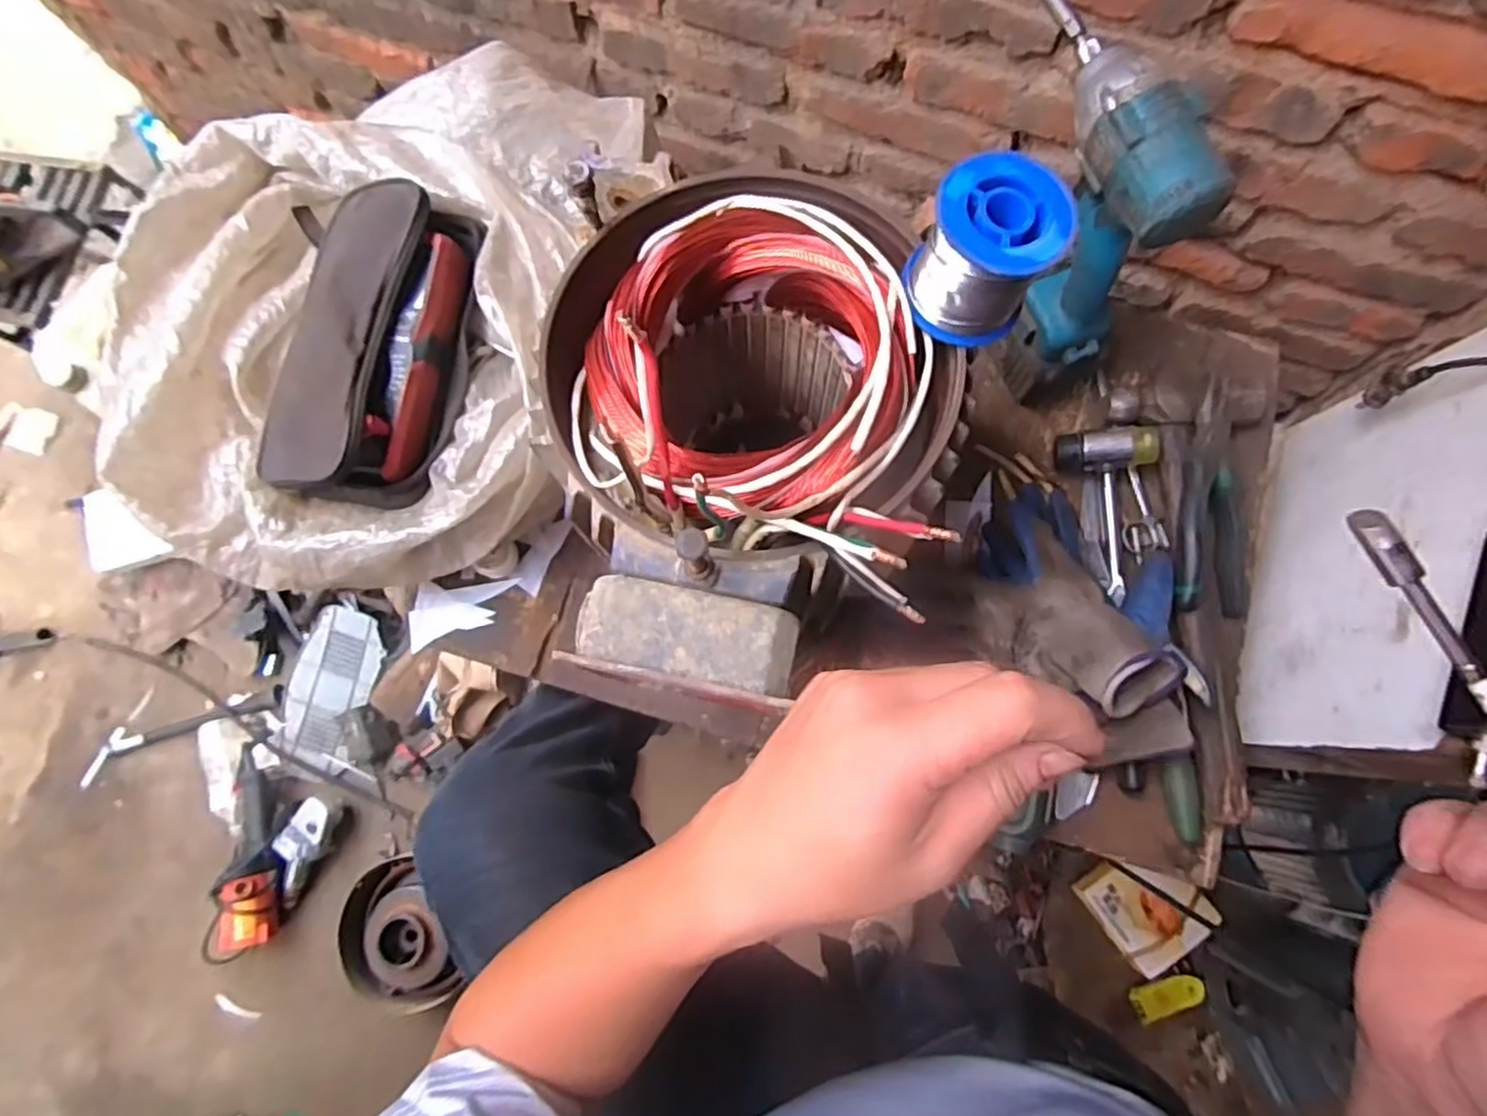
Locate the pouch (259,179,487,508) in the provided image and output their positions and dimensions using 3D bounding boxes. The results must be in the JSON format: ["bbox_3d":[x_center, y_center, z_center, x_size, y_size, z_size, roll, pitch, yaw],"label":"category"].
[{"bbox_3d":[-0.290,-0.160,0.534,0.162,0.067,0.227,9,77,3],"label":"pouch"}]

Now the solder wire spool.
[{"bbox_3d":[0.116,-0.147,0.352,0.061,0.063,0.062,37,80,9],"label":"solder wire spool"}]

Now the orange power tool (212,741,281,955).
[{"bbox_3d":[-0.923,0.542,1.353,0.111,0.073,0.368,-7,77,-1],"label":"orange power tool"}]

